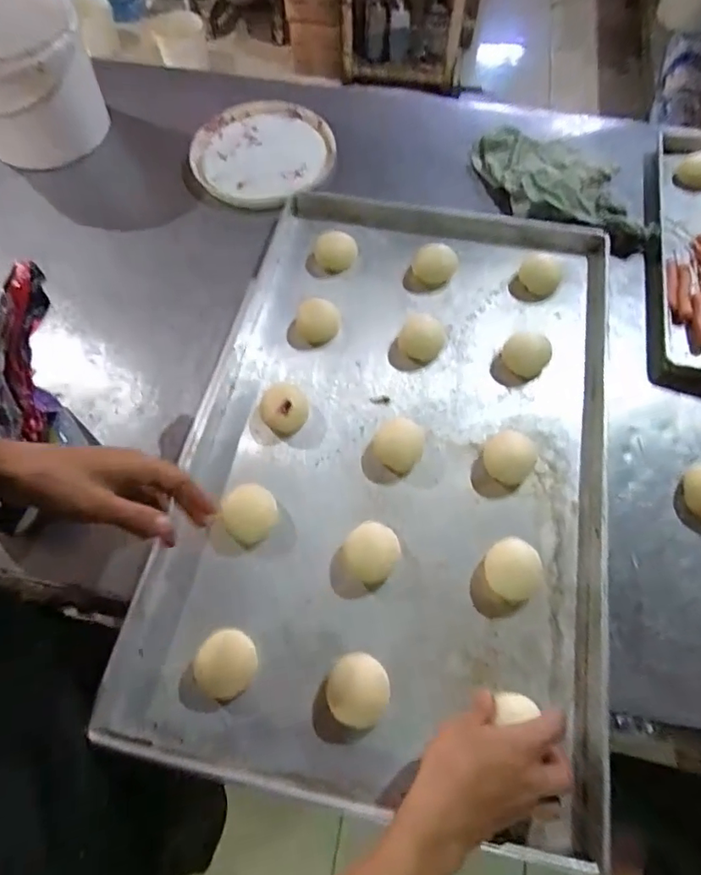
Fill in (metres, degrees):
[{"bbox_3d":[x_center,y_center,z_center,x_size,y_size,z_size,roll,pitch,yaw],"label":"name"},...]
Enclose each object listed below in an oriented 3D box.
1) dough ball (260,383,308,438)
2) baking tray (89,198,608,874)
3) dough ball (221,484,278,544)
[{"bbox_3d":[-0.078,-0.032,0.602,0.056,0.031,0.055,0,64,0],"label":"dough ball"},{"bbox_3d":[0.052,0.001,0.593,0.460,0.039,0.701,11,66,7],"label":"baking tray"},{"bbox_3d":[-0.106,0.081,0.544,0.052,0.031,0.054,0,64,0],"label":"dough ball"}]

